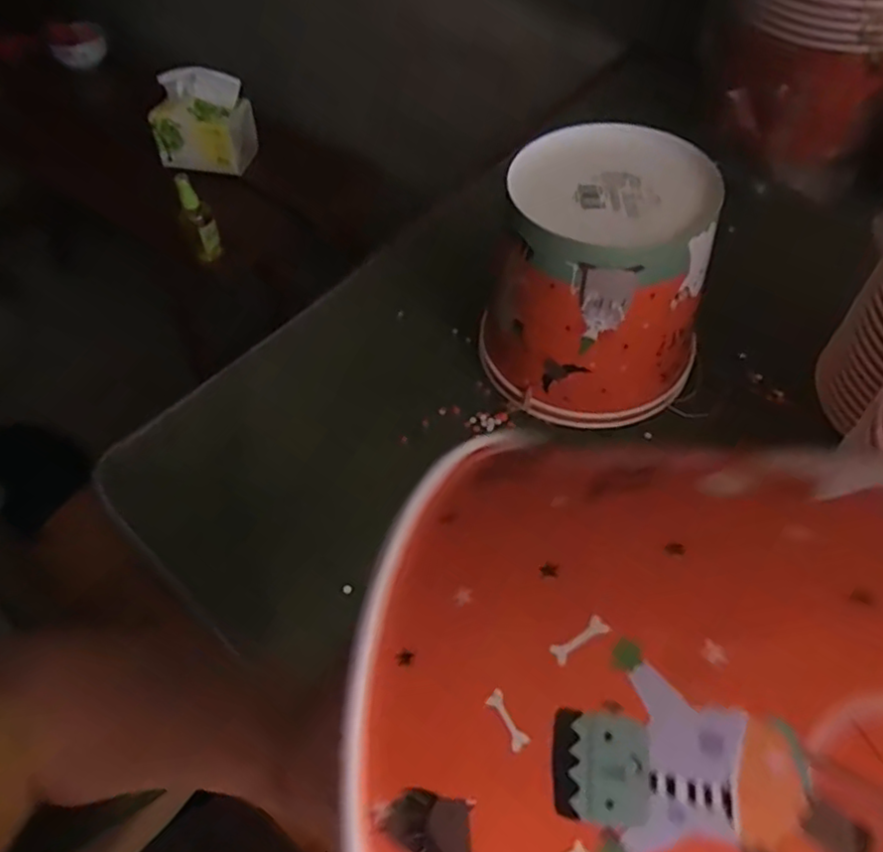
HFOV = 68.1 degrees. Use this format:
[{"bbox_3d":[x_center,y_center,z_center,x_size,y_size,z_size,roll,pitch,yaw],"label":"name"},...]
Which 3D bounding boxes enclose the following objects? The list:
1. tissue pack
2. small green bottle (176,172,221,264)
[{"bbox_3d":[-0.375,-0.479,1.032,0.136,0.131,0.105,5,54,6],"label":"tissue pack"},{"bbox_3d":[-0.339,-0.285,0.904,0.045,0.122,0.037,-20,56,-12],"label":"small green bottle"}]

